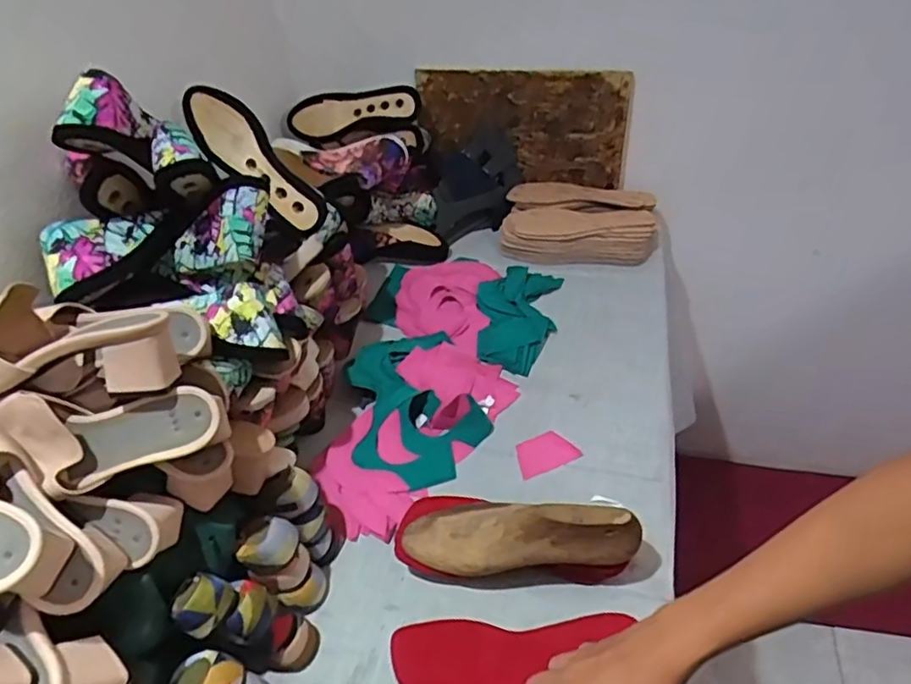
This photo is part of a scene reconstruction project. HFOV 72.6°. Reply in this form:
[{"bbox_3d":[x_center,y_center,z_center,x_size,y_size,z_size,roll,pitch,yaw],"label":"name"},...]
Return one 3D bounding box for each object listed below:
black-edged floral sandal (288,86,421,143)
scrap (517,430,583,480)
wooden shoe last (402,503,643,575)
[{"bbox_3d":[-0.179,-0.412,1.116,0.233,0.075,0.070,-4,42,3],"label":"black-edged floral sandal"},{"bbox_3d":[0.115,0.141,0.799,0.075,0.006,0.056,-25,44,-2],"label":"scrap"},{"bbox_3d":[0.058,0.193,0.637,0.250,0.078,0.070,-8,41,18],"label":"wooden shoe last"}]

